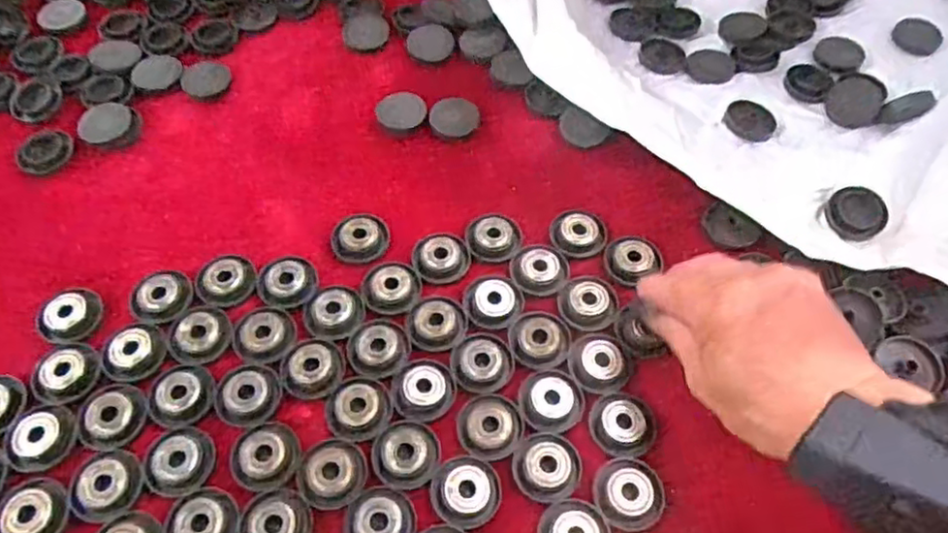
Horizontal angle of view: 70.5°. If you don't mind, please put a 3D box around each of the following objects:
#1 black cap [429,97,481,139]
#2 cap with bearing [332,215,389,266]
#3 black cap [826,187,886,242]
[{"bbox_3d":[-0.012,-0.098,0.440,0.031,0.005,0.028,-10,60,-8],"label":"black cap"},{"bbox_3d":[-0.066,-0.018,0.393,0.030,0.011,0.029,1,59,-2],"label":"cap with bearing"},{"bbox_3d":[0.224,-0.032,0.391,0.034,0.010,0.034,-3,75,12],"label":"black cap"}]

